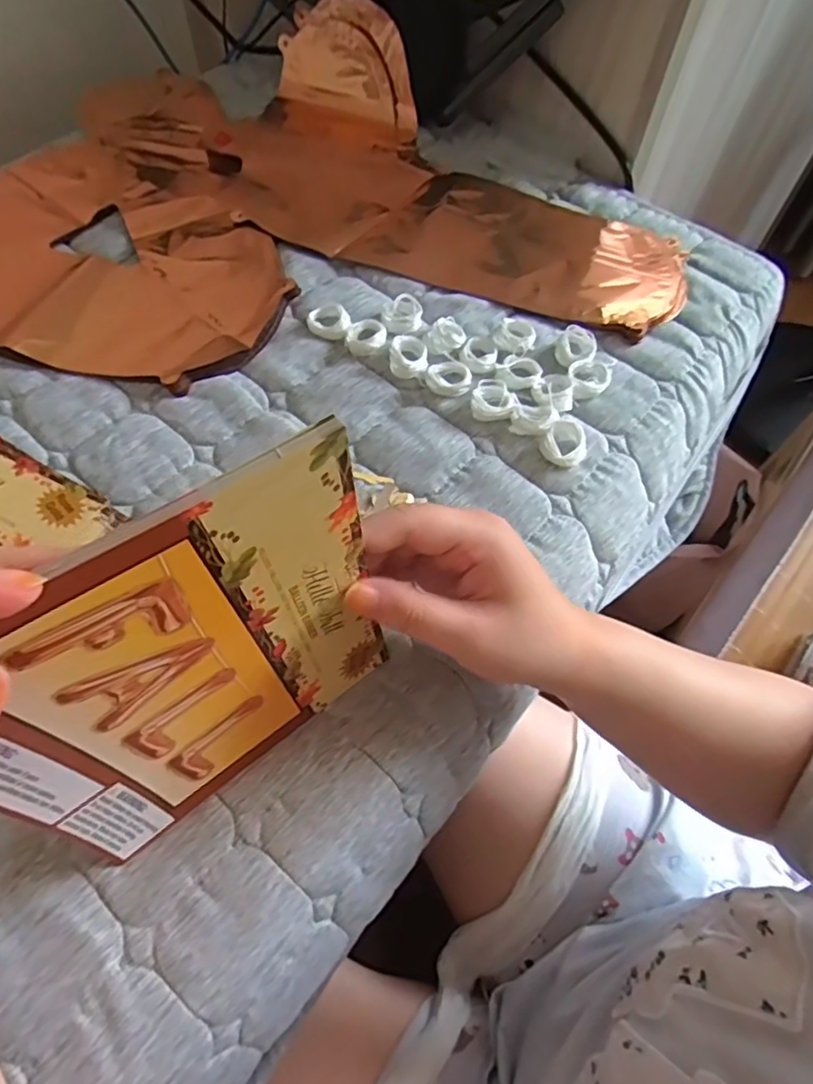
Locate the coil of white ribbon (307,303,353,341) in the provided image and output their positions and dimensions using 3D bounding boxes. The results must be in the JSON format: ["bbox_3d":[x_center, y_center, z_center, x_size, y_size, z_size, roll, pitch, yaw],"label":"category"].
[{"bbox_3d":[-0.055,-0.162,0.459,0.031,0.013,0.023,16,62,7],"label":"coil of white ribbon"}]

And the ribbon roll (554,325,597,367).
[{"bbox_3d":[0.121,-0.139,0.448,0.024,0.017,0.026,1,61,-1],"label":"ribbon roll"}]

